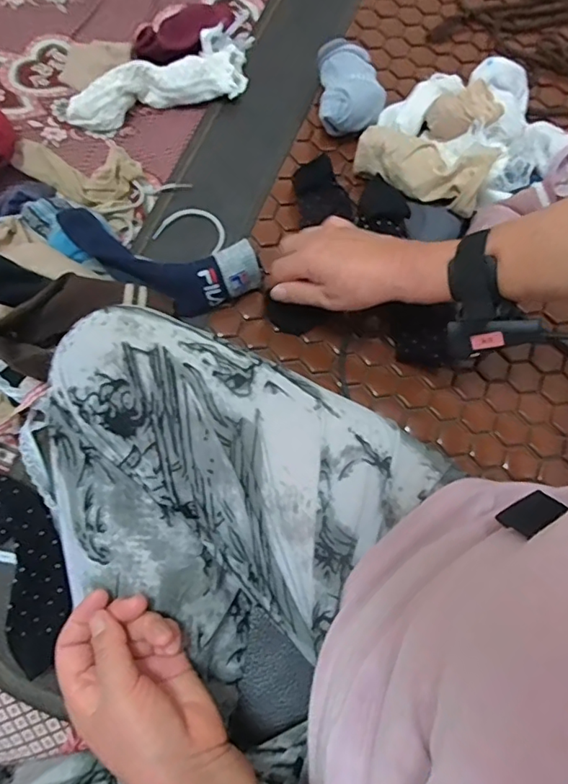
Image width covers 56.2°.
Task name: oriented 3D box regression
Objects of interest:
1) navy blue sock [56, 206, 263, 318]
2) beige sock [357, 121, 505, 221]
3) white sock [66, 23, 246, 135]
[{"bbox_3d":[-0.115,-0.119,0.513,0.183,0.079,0.060,7,71,3],"label":"navy blue sock"},{"bbox_3d":[0.135,-0.228,0.541,0.142,0.044,0.068,36,74,30],"label":"beige sock"},{"bbox_3d":[-0.149,-0.363,0.628,0.222,0.057,0.079,-12,71,-4],"label":"white sock"}]

